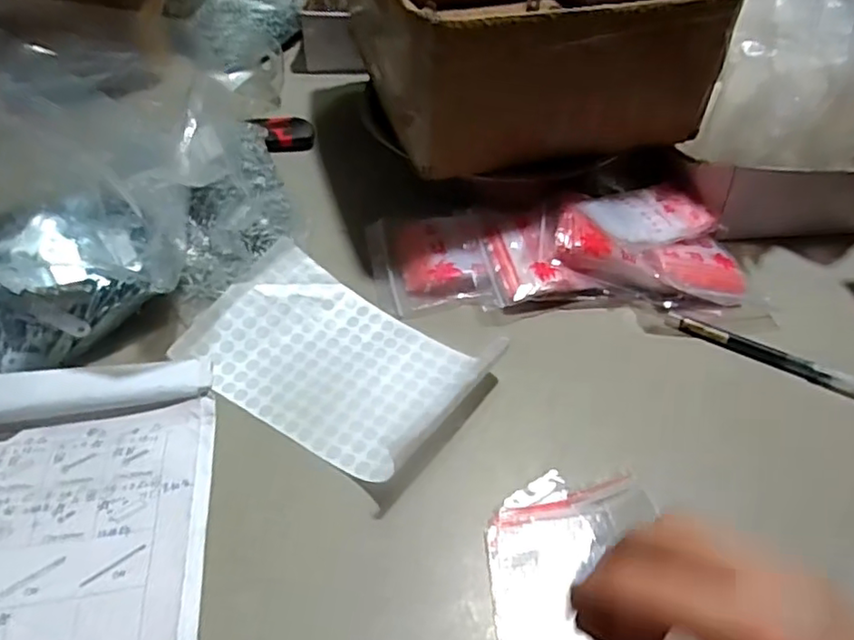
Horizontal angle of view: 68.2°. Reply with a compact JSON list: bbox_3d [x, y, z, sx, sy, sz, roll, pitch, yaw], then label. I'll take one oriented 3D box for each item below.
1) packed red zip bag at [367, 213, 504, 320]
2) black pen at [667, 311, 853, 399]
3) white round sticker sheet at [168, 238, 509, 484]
[{"bbox_3d":[0.003,-0.047,0.514,0.093,0.024,0.106,-4,47,-6],"label":"packed red zip bag"},{"bbox_3d":[0.245,0.025,0.460,0.137,0.010,0.011,23,51,20],"label":"black pen"},{"bbox_3d":[-0.065,0.025,0.447,0.203,0.042,0.127,25,51,20],"label":"white round sticker sheet"}]

